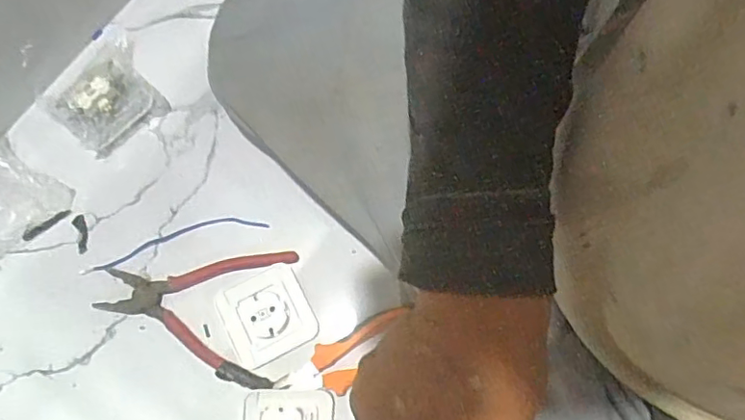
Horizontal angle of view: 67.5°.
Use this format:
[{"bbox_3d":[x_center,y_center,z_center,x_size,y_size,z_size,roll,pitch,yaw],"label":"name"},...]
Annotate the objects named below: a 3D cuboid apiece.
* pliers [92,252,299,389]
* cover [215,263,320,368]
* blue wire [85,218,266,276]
[{"bbox_3d":[-0.171,0.087,0.530,0.174,0.011,0.125,12,76,3],"label":"pliers"},{"bbox_3d":[-0.100,0.098,0.523,0.078,0.015,0.080,-27,77,-6],"label":"cover"},{"bbox_3d":[-0.197,0.030,0.551,0.183,0.004,0.021,-15,76,-3],"label":"blue wire"}]

